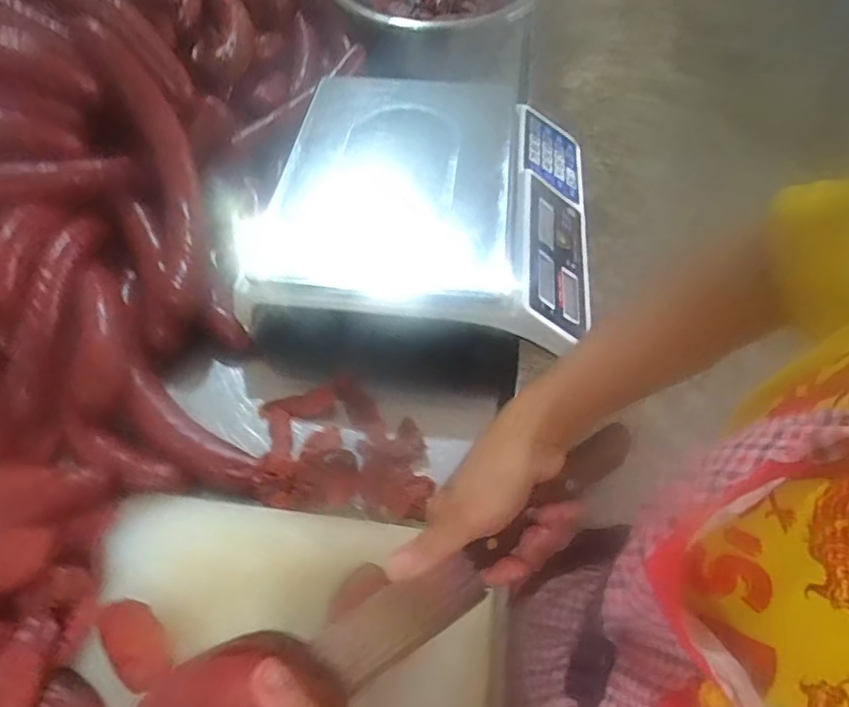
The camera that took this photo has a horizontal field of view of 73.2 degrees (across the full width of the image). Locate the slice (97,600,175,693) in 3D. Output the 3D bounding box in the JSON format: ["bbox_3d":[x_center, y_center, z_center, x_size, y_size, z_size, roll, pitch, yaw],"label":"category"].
[{"bbox_3d":[-0.195,0.193,0.383,0.035,0.013,0.067,-38,65,-24],"label":"slice"}]

